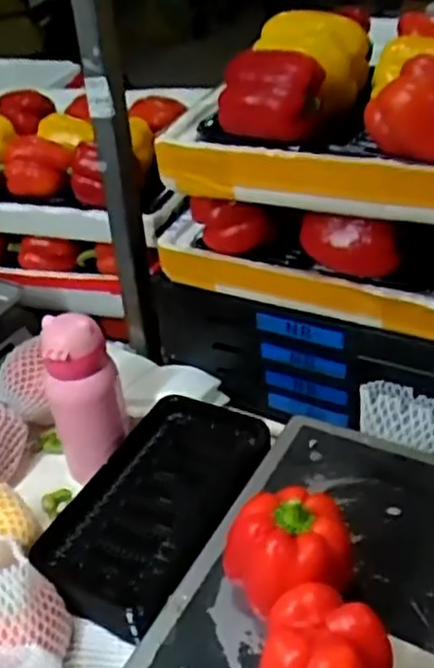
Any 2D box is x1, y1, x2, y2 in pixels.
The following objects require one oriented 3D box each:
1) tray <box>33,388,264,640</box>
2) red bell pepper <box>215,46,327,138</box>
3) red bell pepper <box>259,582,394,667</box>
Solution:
[{"bbox_3d":[-0.063,0.158,0.697,0.140,0.032,0.249,15,40,28],"label":"tray"},{"bbox_3d":[0.048,-0.219,0.657,0.087,0.068,0.058,8,37,19],"label":"red bell pepper"},{"bbox_3d":[0.070,0.221,0.467,0.077,0.080,0.080,9,38,22],"label":"red bell pepper"}]

